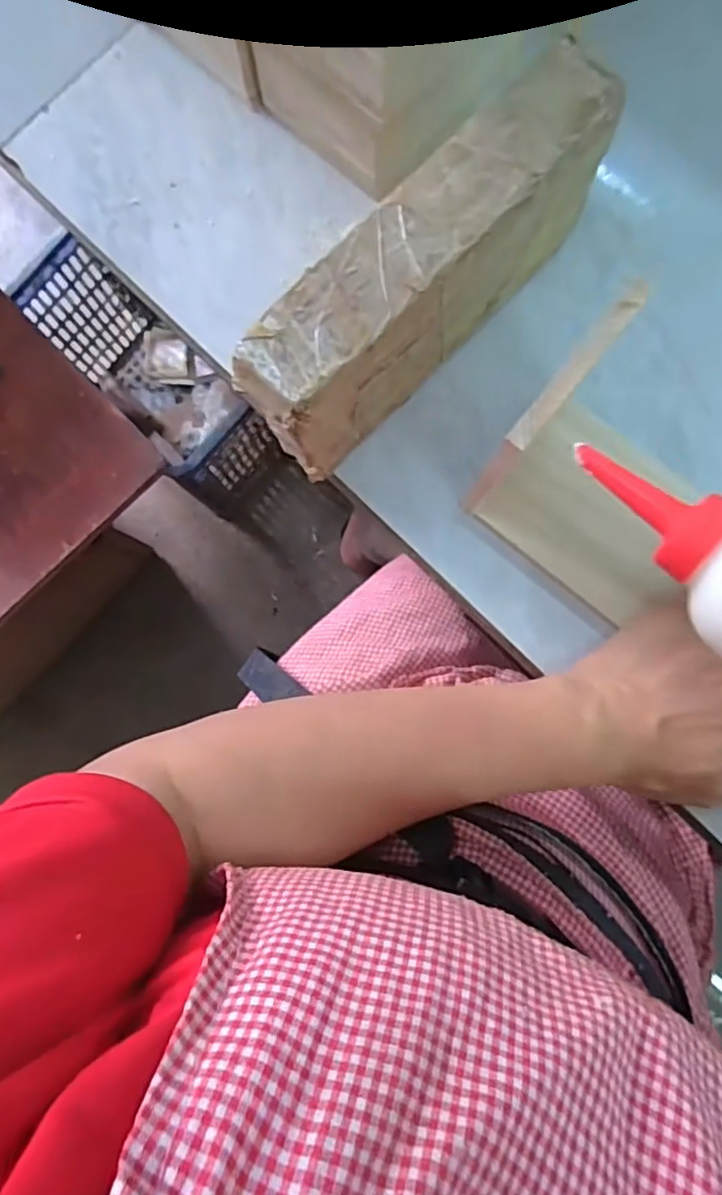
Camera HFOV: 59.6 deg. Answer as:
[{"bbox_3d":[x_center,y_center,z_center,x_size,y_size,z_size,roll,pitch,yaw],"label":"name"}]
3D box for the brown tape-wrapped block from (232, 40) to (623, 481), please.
[{"bbox_3d":[0.031,-0.154,0.322,0.212,0.105,0.050,-45,86,-3],"label":"brown tape-wrapped block"}]

